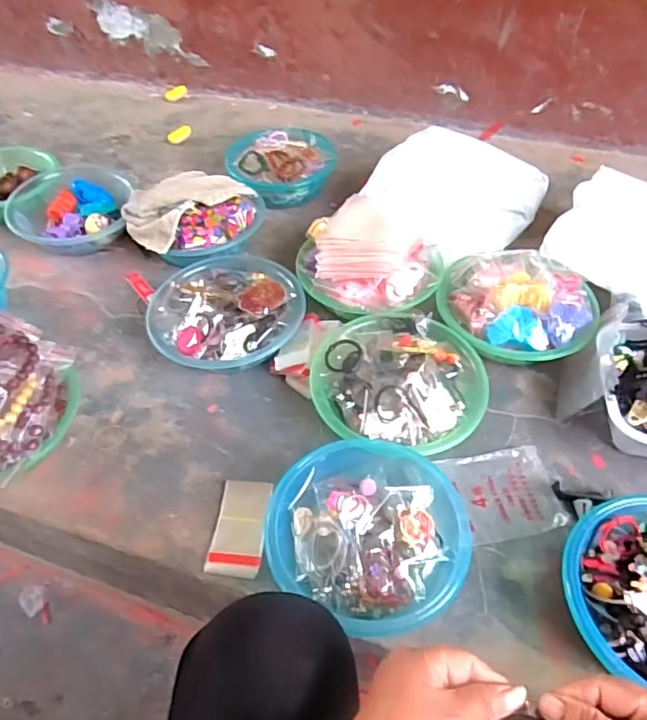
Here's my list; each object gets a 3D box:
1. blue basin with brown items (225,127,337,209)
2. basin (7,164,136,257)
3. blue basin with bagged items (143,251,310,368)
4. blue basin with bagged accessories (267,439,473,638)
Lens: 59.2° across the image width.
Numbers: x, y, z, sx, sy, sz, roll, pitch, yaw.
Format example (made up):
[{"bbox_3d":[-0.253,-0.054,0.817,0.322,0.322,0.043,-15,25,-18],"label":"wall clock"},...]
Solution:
[{"bbox_3d":[-0.090,-0.414,1.202,0.212,0.083,0.210,-1,48,1],"label":"blue basin with brown items"},{"bbox_3d":[-0.482,-0.284,1.104,0.214,0.080,0.212,-1,48,0],"label":"basin"},{"bbox_3d":[-0.152,-0.079,0.906,0.231,0.095,0.216,-1,48,1],"label":"blue basin with bagged items"},{"bbox_3d":[0.050,0.203,0.665,0.216,0.077,0.210,-1,48,1],"label":"blue basin with bagged accessories"}]

